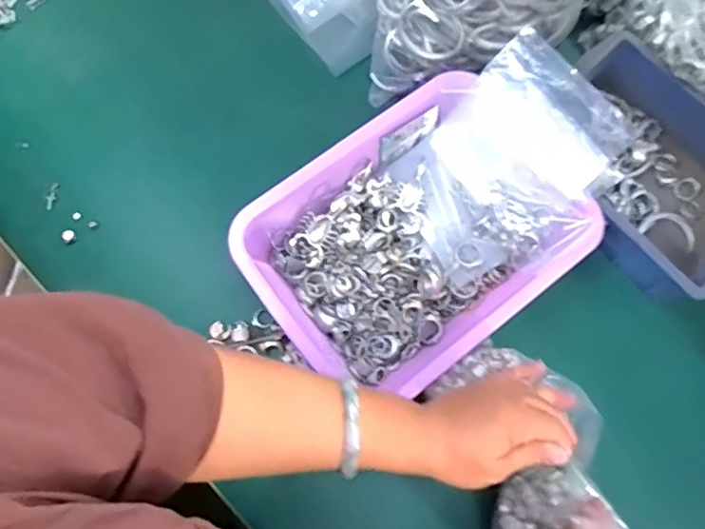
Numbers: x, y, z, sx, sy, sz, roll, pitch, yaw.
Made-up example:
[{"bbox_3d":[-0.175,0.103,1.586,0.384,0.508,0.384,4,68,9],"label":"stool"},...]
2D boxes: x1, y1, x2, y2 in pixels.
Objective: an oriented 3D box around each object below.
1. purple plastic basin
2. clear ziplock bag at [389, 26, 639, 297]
[{"bbox_3d":[0.064,-0.027,0.544,0.310,0.065,0.224,-37,80,-10],"label":"purple plastic basin"},{"bbox_3d":[0.149,-0.096,0.545,0.210,0.067,0.180,-40,80,-10],"label":"clear ziplock bag"}]

